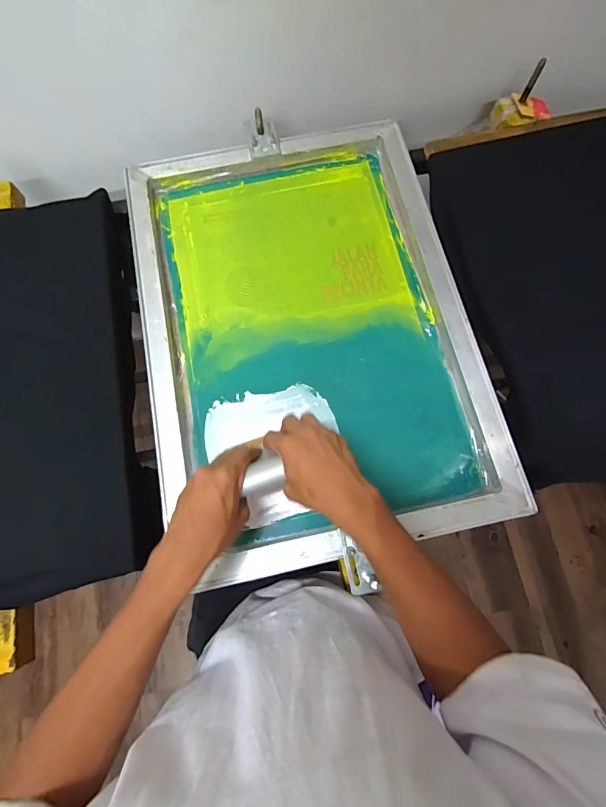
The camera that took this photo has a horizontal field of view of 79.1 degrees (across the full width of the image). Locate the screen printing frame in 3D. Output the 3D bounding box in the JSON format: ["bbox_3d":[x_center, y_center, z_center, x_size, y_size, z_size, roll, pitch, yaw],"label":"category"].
[{"bbox_3d":[0.005,-0.122,0.549,0.465,0.042,0.649,-12,77,-3],"label":"screen printing frame"}]

